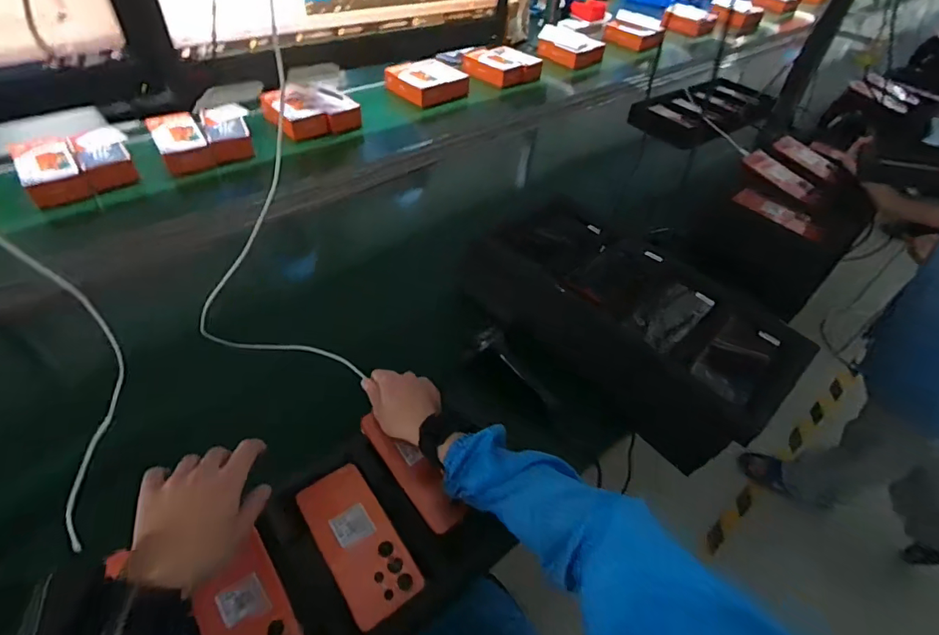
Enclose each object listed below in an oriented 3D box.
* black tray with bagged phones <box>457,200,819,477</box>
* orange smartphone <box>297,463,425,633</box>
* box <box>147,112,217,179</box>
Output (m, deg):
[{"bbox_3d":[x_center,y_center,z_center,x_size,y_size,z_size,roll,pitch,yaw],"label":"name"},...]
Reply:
[{"bbox_3d":[0.262,-0.004,0.788,0.272,0.127,0.475,-32,57,-29],"label":"black tray with bagged phones"},{"bbox_3d":[-0.124,0.245,0.534,0.076,0.004,0.170,-26,54,-25],"label":"orange smartphone"},{"bbox_3d":[-0.738,-0.447,1.223,0.109,0.070,0.211,-25,53,-24],"label":"box"}]

